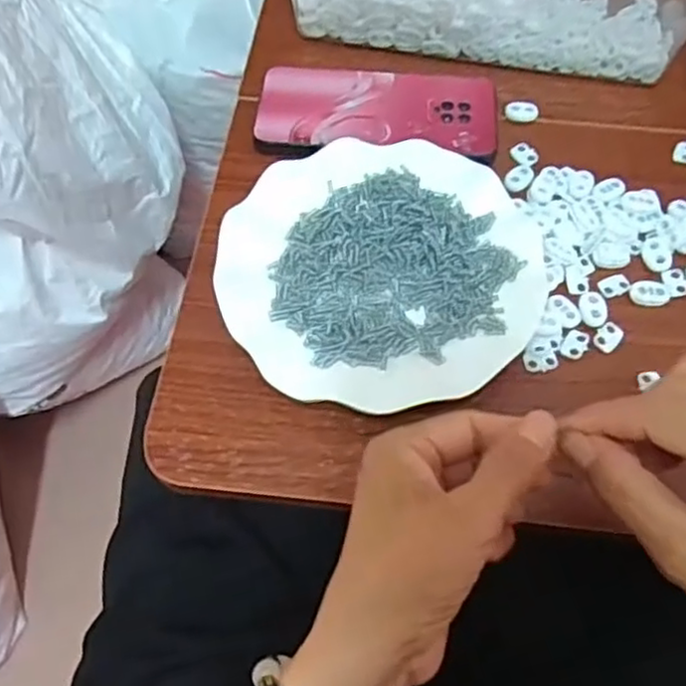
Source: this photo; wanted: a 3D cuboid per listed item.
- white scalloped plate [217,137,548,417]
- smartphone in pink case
[{"bbox_3d":[0.022,-0.046,0.403,0.185,0.017,0.178,0,61,0],"label":"white scalloped plate"},{"bbox_3d":[0.023,-0.159,0.475,0.162,0.011,0.080,2,61,1],"label":"smartphone in pink case"}]

